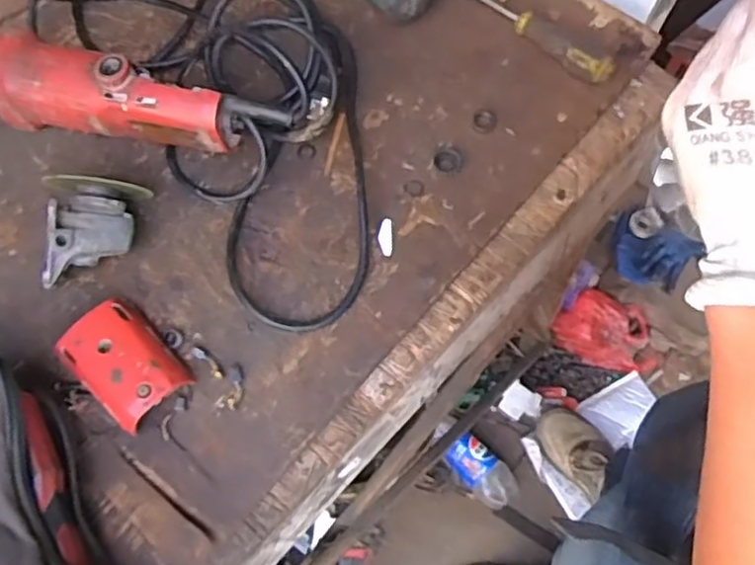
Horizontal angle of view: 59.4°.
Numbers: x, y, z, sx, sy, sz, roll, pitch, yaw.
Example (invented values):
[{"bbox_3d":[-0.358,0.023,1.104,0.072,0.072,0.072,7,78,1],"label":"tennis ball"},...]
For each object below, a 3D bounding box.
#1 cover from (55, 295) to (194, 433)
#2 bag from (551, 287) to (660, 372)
[{"bbox_3d":[-0.180,0.057,0.474,0.088,0.030,0.058,42,73,15],"label":"cover"},{"bbox_3d":[0.466,0.096,1.338,0.219,0.063,0.144,16,68,6],"label":"bag"}]

